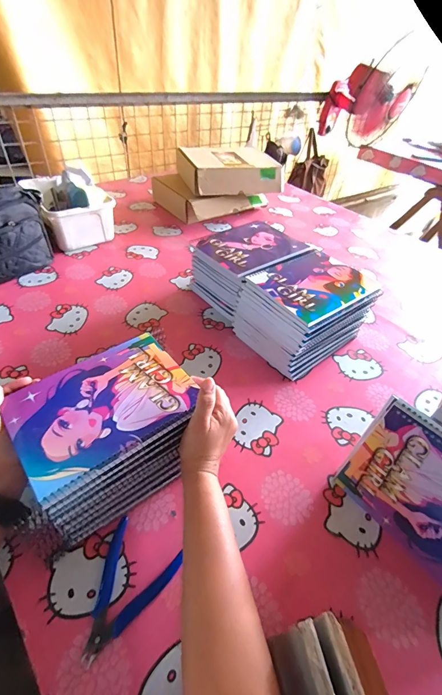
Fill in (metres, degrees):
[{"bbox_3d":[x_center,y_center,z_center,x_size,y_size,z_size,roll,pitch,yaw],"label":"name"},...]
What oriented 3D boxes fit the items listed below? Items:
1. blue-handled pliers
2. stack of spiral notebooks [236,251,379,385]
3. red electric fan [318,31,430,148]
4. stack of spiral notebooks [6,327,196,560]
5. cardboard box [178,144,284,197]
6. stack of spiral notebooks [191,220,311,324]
[{"bbox_3d":[-0.101,0.254,0.344,0.082,0.011,0.116,20,46,13],"label":"blue-handled pliers"},{"bbox_3d":[0.153,-0.065,0.606,0.196,0.123,0.151,-25,53,-29],"label":"stack of spiral notebooks"},{"bbox_3d":[0.645,-1.095,1.445,0.352,0.382,0.344,15,45,8],"label":"red electric fan"},{"bbox_3d":[-0.139,0.103,0.409,0.208,0.098,0.157,-25,53,-28],"label":"stack of spiral notebooks"},{"bbox_3d":[0.027,-0.544,1.024,0.288,0.083,0.211,-11,47,-18],"label":"cardboard box"},{"bbox_3d":[0.055,-0.159,0.697,0.193,0.126,0.164,-25,53,-28],"label":"stack of spiral notebooks"}]

